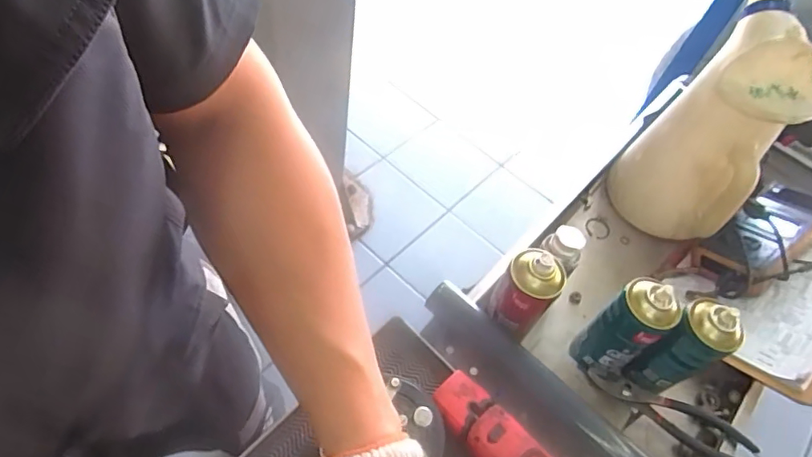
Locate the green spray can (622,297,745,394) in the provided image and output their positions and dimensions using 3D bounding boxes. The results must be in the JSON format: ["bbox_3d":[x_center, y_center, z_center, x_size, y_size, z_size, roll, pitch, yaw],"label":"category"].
[{"bbox_3d":[0.319,0.143,0.614,0.060,0.150,0.060,5,55,-7],"label":"green spray can"}]

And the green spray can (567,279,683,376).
[{"bbox_3d":[0.258,0.118,0.630,0.060,0.155,0.067,-33,67,-28],"label":"green spray can"}]

